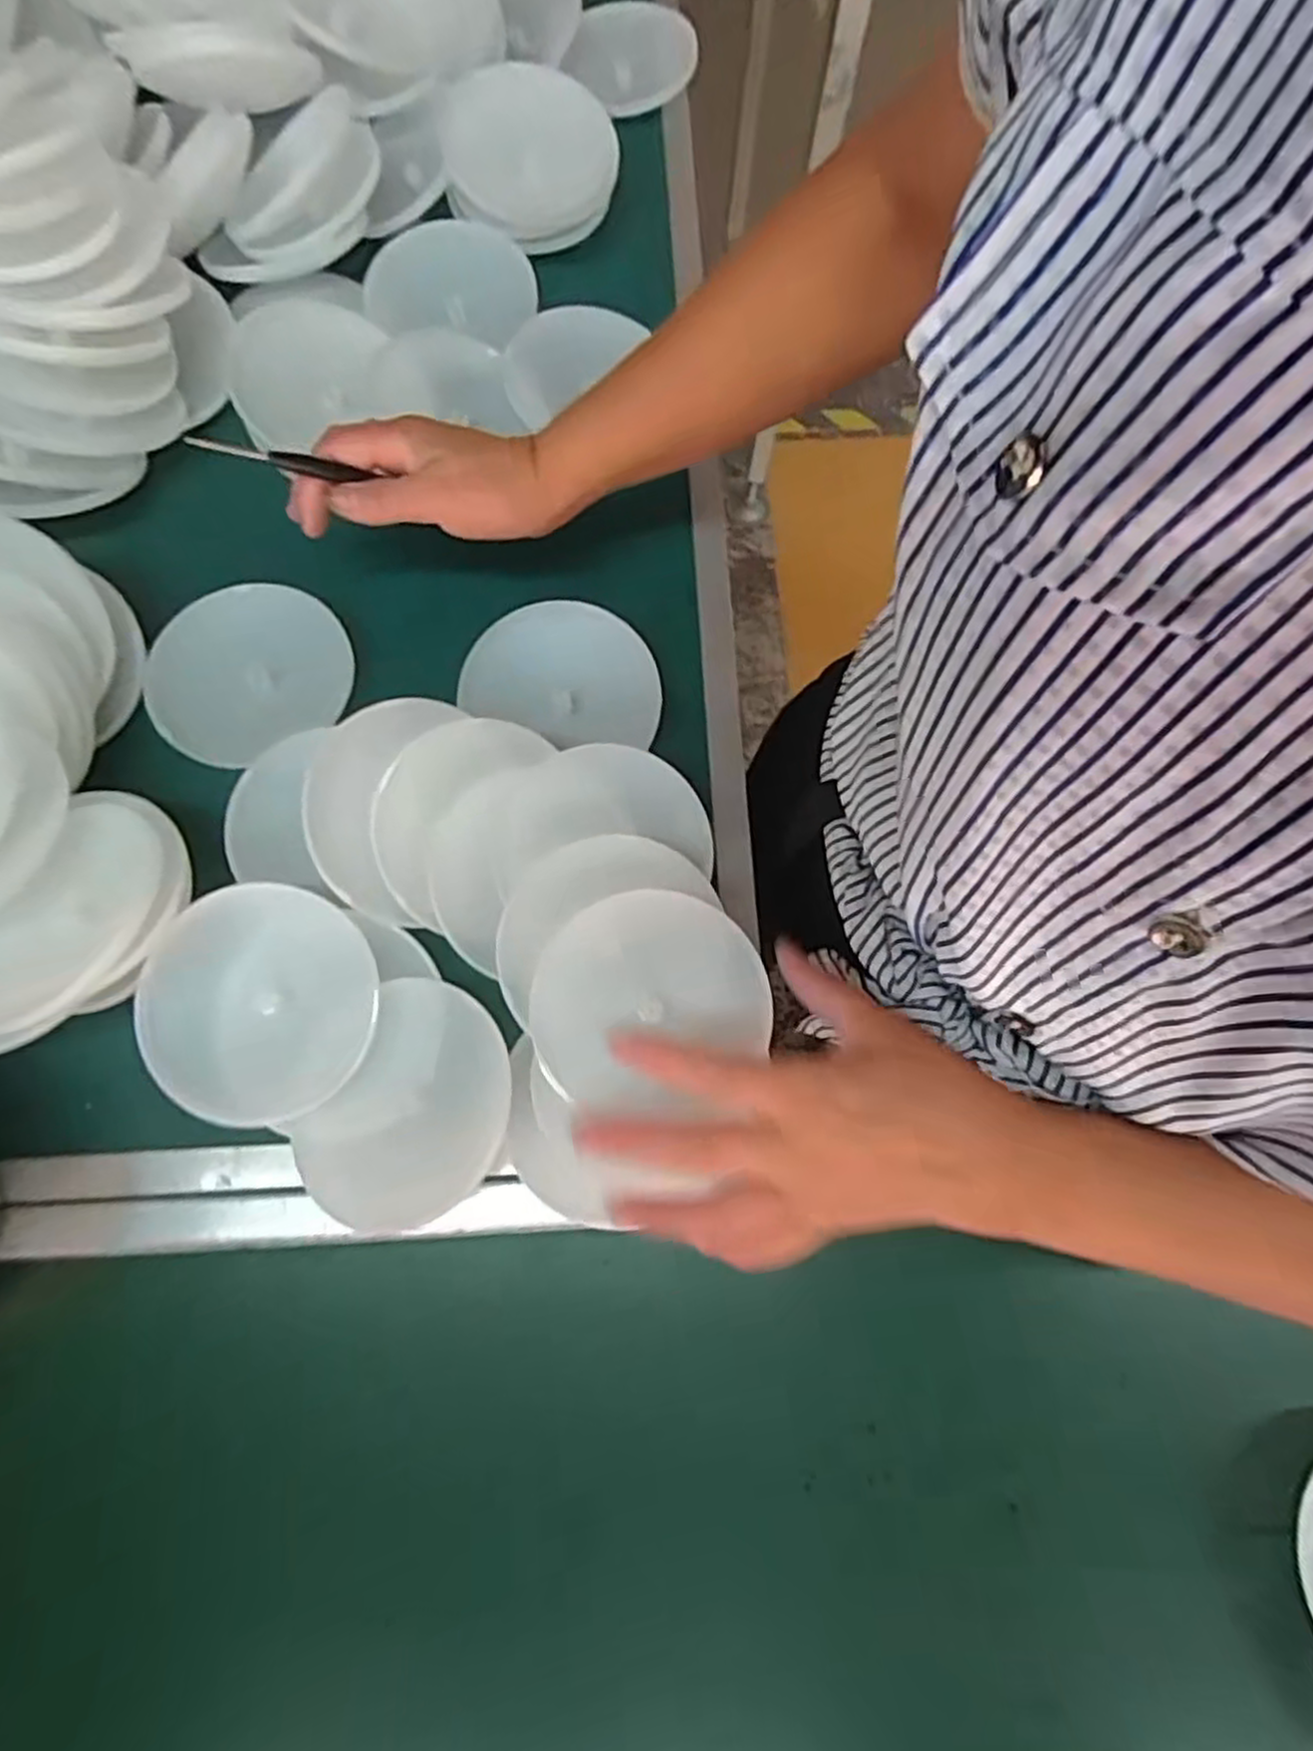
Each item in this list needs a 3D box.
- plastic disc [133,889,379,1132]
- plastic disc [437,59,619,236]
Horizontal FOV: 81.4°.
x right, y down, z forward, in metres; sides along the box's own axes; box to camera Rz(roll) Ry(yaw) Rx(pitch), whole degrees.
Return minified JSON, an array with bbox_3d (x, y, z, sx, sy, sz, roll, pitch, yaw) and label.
[{"bbox_3d":[-0.191,0.061,0.370,0.103,0.008,0.109,1,84,-13],"label":"plastic disc"},{"bbox_3d":[-0.085,-0.487,0.510,0.111,0.009,0.095,-7,104,2],"label":"plastic disc"}]

